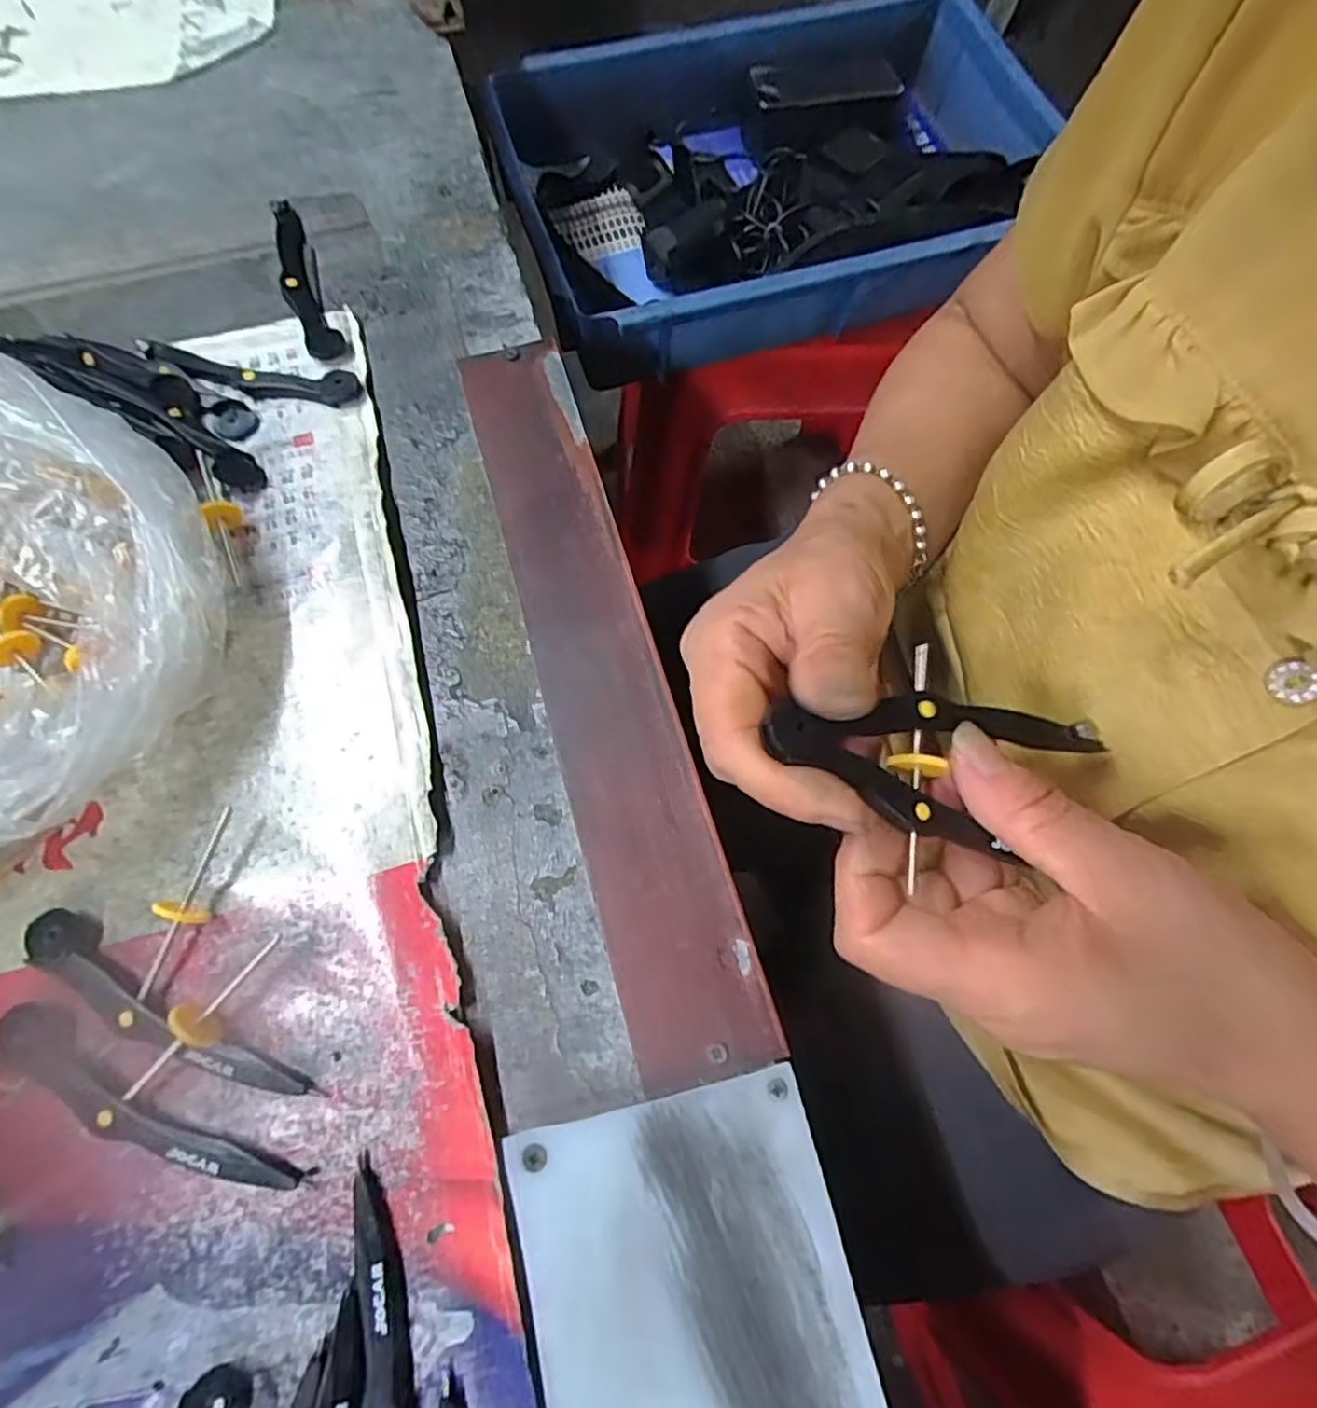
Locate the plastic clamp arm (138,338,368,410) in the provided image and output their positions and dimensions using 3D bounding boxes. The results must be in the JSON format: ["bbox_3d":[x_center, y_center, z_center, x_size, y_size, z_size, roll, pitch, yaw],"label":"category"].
[{"bbox_3d":[-0.192,-0.154,0.323,0.106,0.008,0.018,9,70,3],"label":"plastic clamp arm"}]

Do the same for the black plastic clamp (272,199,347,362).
[{"bbox_3d":[-0.178,-0.211,0.343,0.018,0.009,0.112,-23,72,-8],"label":"black plastic clamp"}]

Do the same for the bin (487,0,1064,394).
[{"bbox_3d":[0.101,-0.424,0.556,0.410,0.080,0.274,-17,71,-8],"label":"bin"}]

